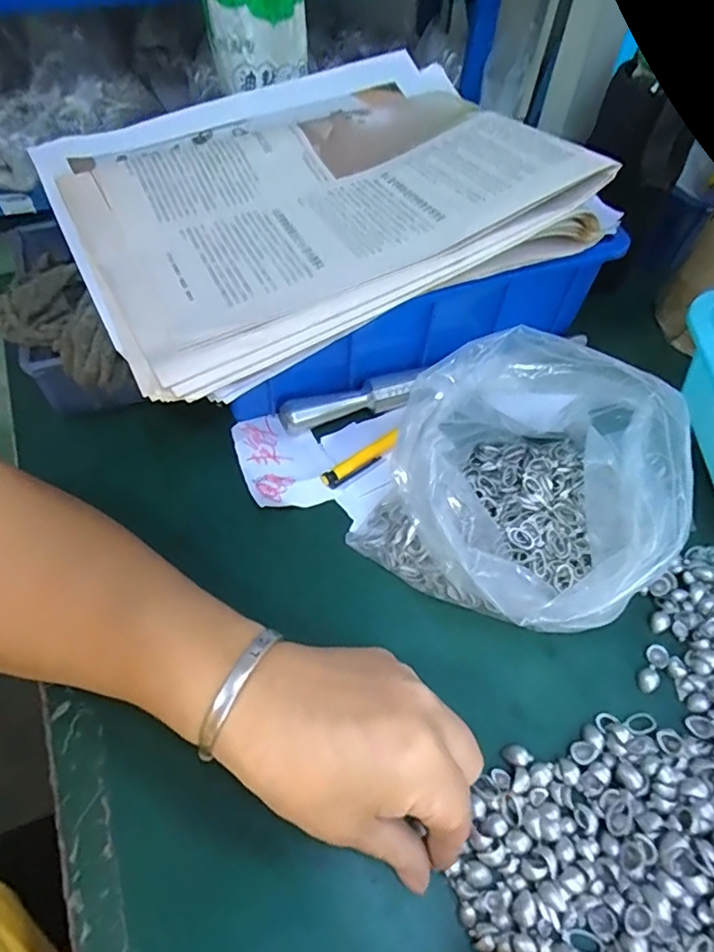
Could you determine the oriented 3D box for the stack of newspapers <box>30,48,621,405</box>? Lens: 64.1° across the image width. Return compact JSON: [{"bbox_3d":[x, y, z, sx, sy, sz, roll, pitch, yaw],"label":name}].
[{"bbox_3d":[-0.033,-0.193,0.360,0.298,0.049,0.267,-24,59,-18],"label":"stack of newspapers"}]

